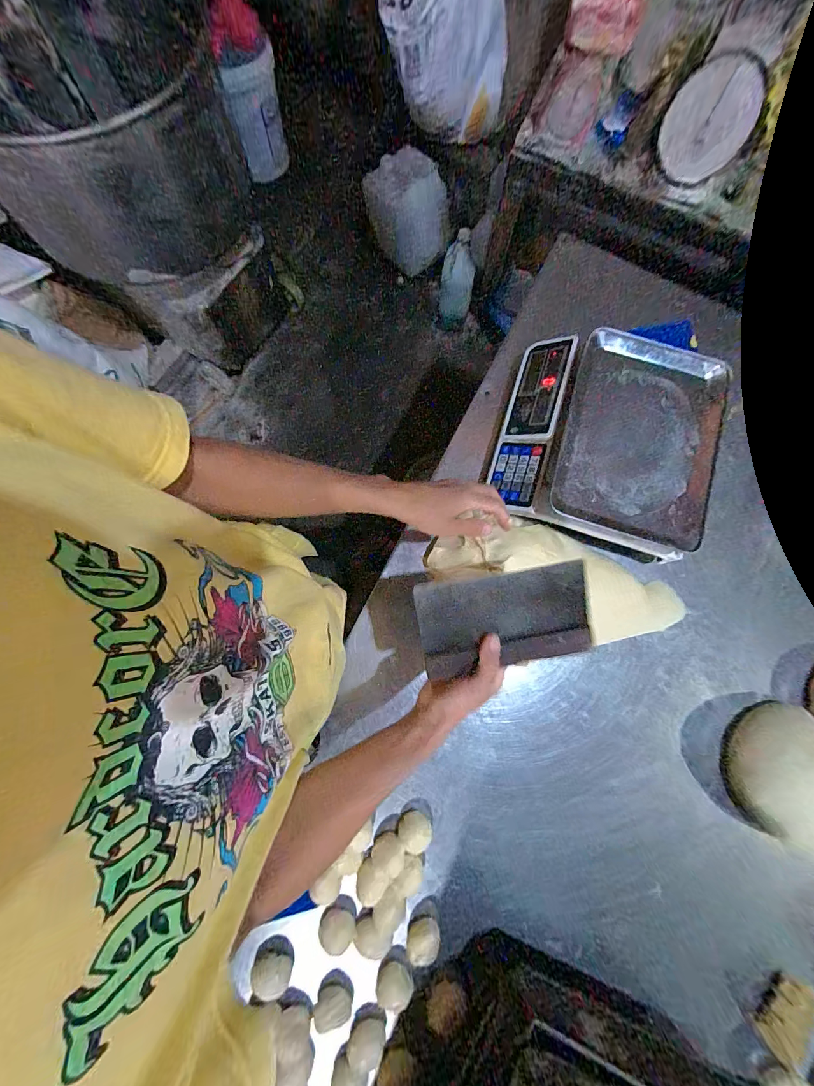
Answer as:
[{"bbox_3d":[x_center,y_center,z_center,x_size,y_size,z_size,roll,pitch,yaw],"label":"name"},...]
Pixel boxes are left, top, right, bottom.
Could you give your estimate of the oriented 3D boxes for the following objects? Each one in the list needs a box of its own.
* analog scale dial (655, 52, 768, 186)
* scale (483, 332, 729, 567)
[{"bbox_3d":[0.636,-0.886,0.764,0.166,0.180,0.022,26,39,6],"label":"analog scale dial"},{"bbox_3d":[0.322,-0.167,0.580,0.320,0.096,0.312,18,81,1],"label":"scale"}]

